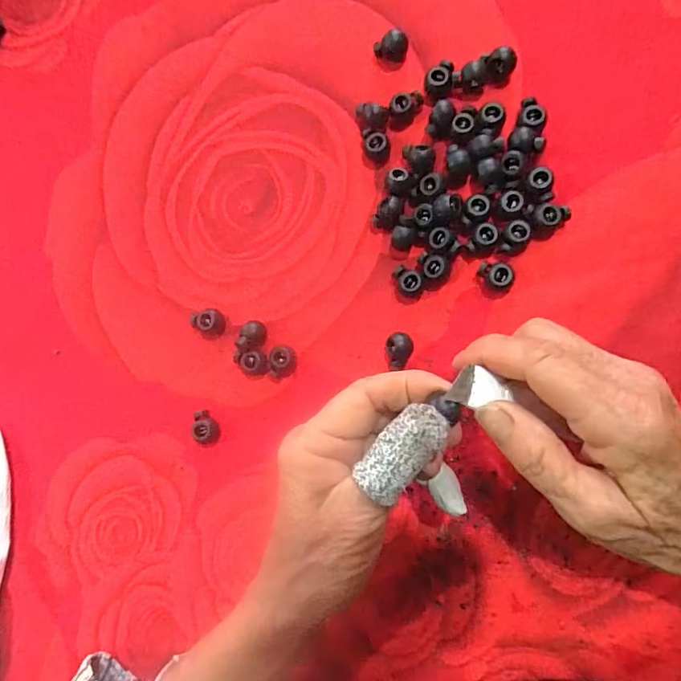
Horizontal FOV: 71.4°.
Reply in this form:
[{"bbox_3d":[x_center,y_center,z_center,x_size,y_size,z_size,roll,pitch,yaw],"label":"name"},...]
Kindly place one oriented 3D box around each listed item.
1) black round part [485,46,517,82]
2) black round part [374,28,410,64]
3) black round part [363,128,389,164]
[{"bbox_3d":[0.088,-0.151,0.262,0.016,0.013,0.014,-1,85,9],"label":"black round part"},{"bbox_3d":[0.029,-0.170,0.275,0.019,0.013,0.012,2,86,9],"label":"black round part"},{"bbox_3d":[0.021,-0.113,0.275,0.015,0.011,0.016,0,86,9],"label":"black round part"}]

